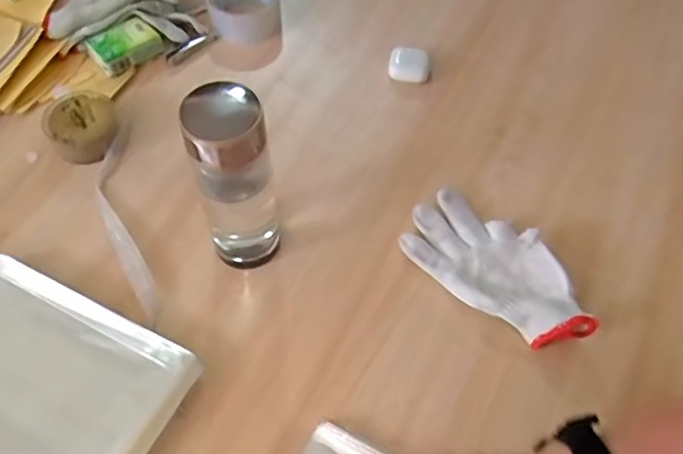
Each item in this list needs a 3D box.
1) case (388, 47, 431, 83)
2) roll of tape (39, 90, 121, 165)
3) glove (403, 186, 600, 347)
[{"bbox_3d":[0.082,-0.194,0.759,0.048,0.027,0.043,7,56,4],"label":"case"},{"bbox_3d":[-0.279,-0.107,0.689,0.074,0.036,0.076,-28,61,-19],"label":"roll of tape"},{"bbox_3d":[0.149,0.039,0.599,0.193,0.039,0.093,39,63,22],"label":"glove"}]

